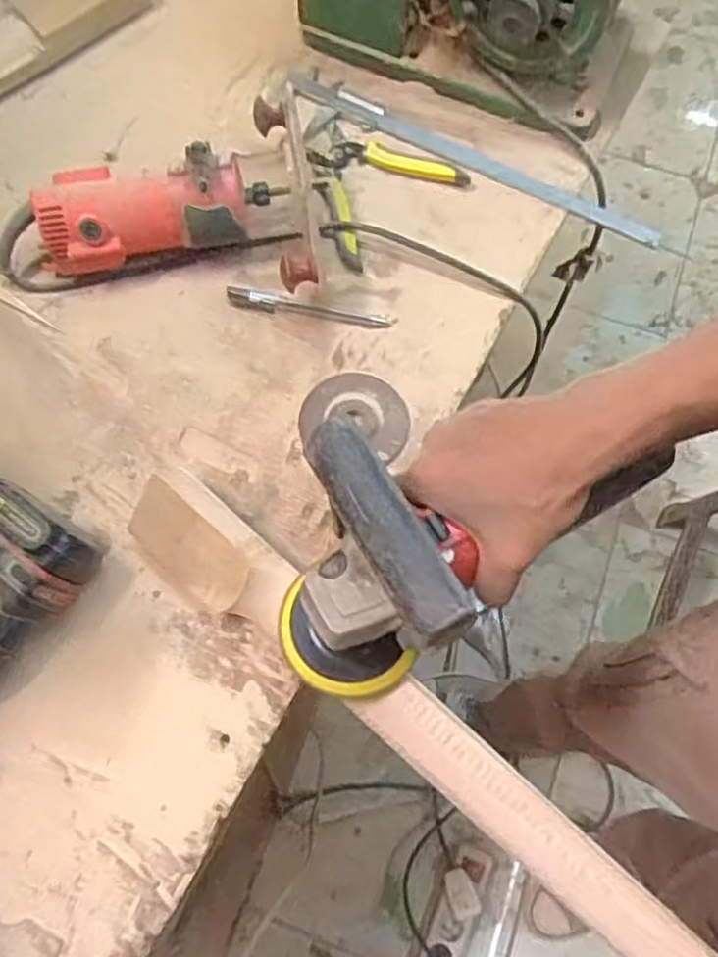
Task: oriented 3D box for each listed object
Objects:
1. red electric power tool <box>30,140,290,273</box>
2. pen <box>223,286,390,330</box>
[{"bbox_3d":[-0.172,-0.225,0.614,0.209,0.077,0.068,-13,72,-6],"label":"red electric power tool"},{"bbox_3d":[-0.045,-0.147,0.633,0.144,0.007,0.017,11,72,3],"label":"pen"}]

